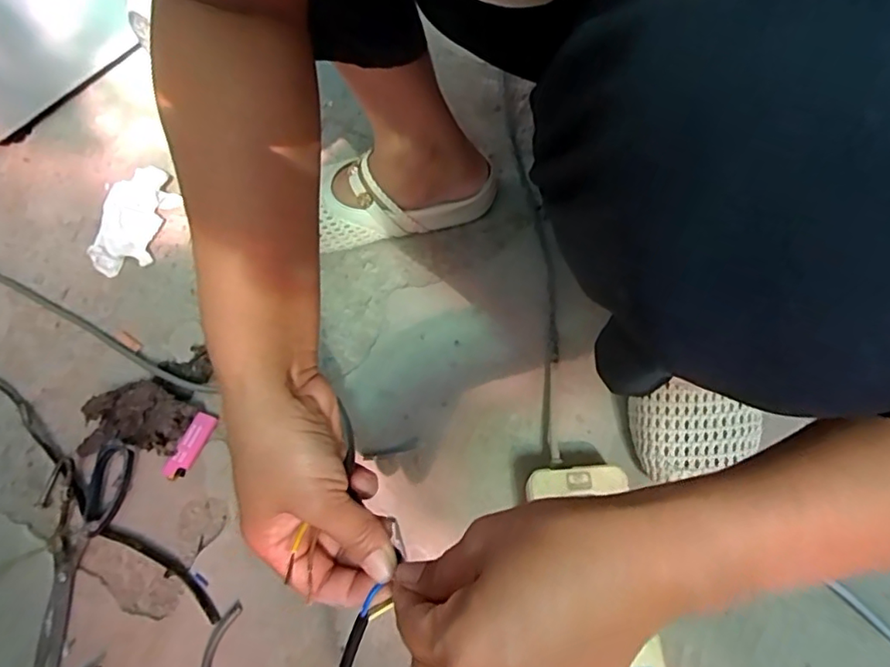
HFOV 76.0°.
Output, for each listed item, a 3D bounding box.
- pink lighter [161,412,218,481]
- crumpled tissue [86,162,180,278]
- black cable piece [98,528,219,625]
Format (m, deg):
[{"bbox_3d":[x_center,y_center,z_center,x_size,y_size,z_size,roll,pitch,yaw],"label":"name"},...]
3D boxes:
[{"bbox_3d":[-0.232,0.103,0.520,0.021,0.011,0.064,16,63,13],"label":"pink lighter"},{"bbox_3d":[-0.357,-0.133,0.654,0.062,0.033,0.129,0,60,9],"label":"crumpled tissue"},{"bbox_3d":[-0.230,0.192,0.465,0.132,0.010,0.017,26,65,18],"label":"black cable piece"}]

